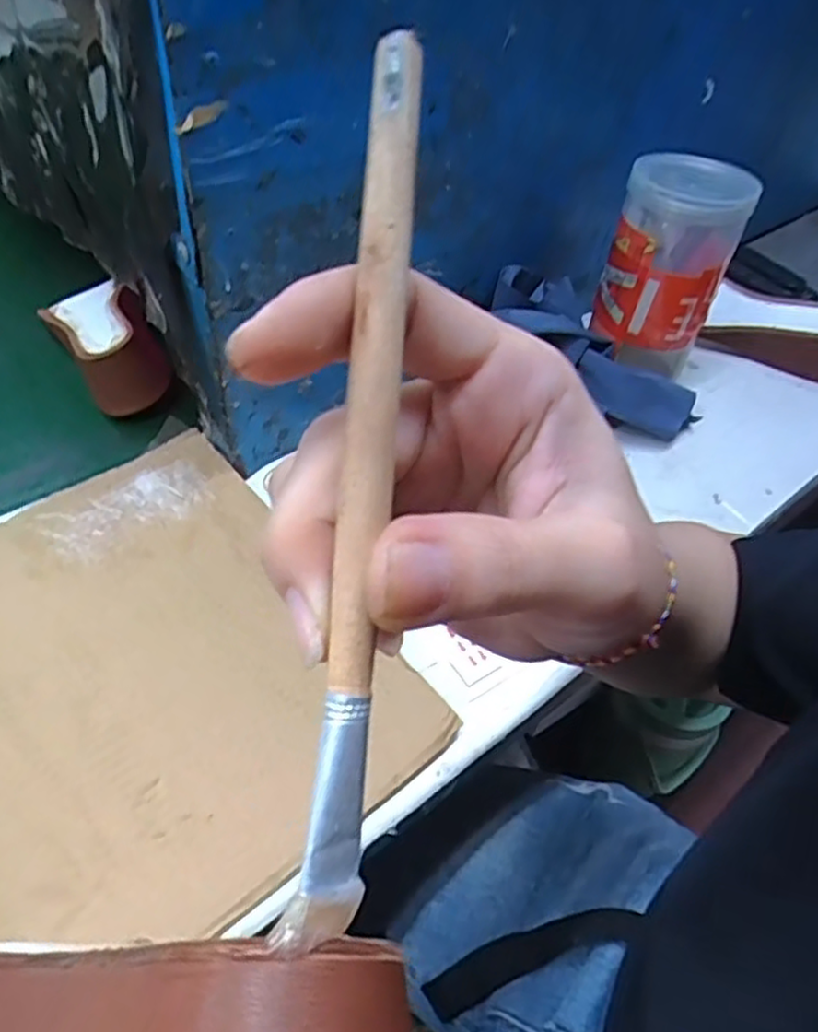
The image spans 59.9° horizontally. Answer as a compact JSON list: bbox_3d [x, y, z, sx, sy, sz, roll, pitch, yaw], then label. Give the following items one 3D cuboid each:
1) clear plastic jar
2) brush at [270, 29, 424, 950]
[{"bbox_3d":[0.191,-0.185,0.523,0.083,0.122,0.083,25,51,16],"label":"clear plastic jar"},{"bbox_3d":[-0.008,-0.008,0.126,0.010,0.007,0.157,5,86,1],"label":"brush"}]

